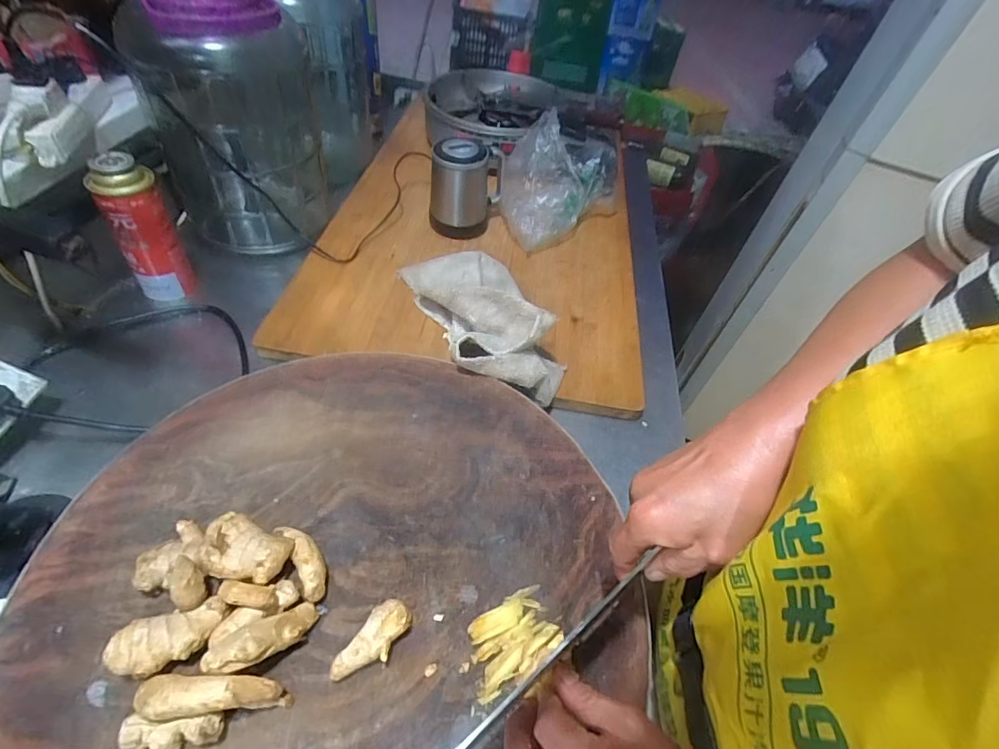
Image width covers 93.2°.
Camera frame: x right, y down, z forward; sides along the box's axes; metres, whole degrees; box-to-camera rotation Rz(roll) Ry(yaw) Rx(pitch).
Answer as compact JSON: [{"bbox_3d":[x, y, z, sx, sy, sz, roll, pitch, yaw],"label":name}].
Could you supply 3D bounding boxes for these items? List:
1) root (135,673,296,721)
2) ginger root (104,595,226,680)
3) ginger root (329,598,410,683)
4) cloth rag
[{"bbox_3d":[-0.185,0.207,0.302,0.090,0.038,0.022,6,49,-6],"label":"root"},{"bbox_3d":[-0.223,0.180,0.322,0.066,0.025,0.032,-16,54,-23],"label":"ginger root"},{"bbox_3d":[-0.091,0.193,0.340,0.026,0.021,0.061,34,52,18],"label":"ginger root"},{"bbox_3d":[-0.018,-0.086,0.614,0.152,0.089,0.274,-13,53,-21],"label":"cloth rag"}]

